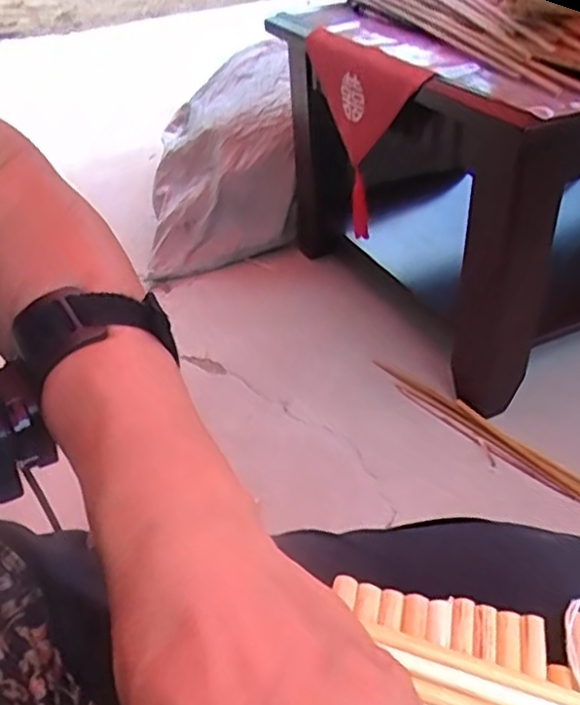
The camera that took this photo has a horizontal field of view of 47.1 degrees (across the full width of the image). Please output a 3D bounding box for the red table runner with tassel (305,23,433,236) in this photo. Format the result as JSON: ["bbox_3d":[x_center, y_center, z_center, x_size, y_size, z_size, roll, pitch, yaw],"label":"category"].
[{"bbox_3d":[0.108,-0.323,1.030,0.073,0.270,0.318,-12,37,-12],"label":"red table runner with tassel"}]

